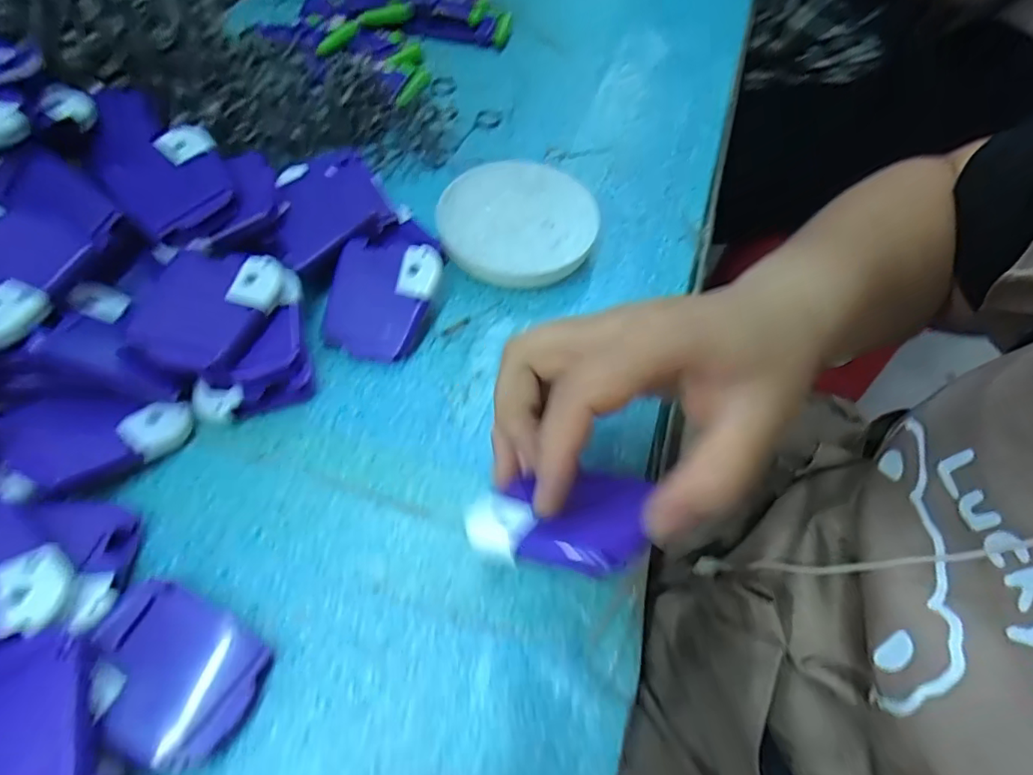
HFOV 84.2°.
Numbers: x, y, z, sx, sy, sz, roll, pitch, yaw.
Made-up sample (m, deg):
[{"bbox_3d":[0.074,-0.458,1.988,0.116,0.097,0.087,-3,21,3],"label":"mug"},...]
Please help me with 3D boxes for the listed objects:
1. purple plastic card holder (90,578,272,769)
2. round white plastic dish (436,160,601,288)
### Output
[{"bbox_3d":[-0.123,0.103,0.206,0.057,0.021,0.049,20,58,10],"label":"purple plastic card holder"},{"bbox_3d":[0.001,-0.102,0.342,0.094,0.016,0.096,2,56,-2],"label":"round white plastic dish"}]

